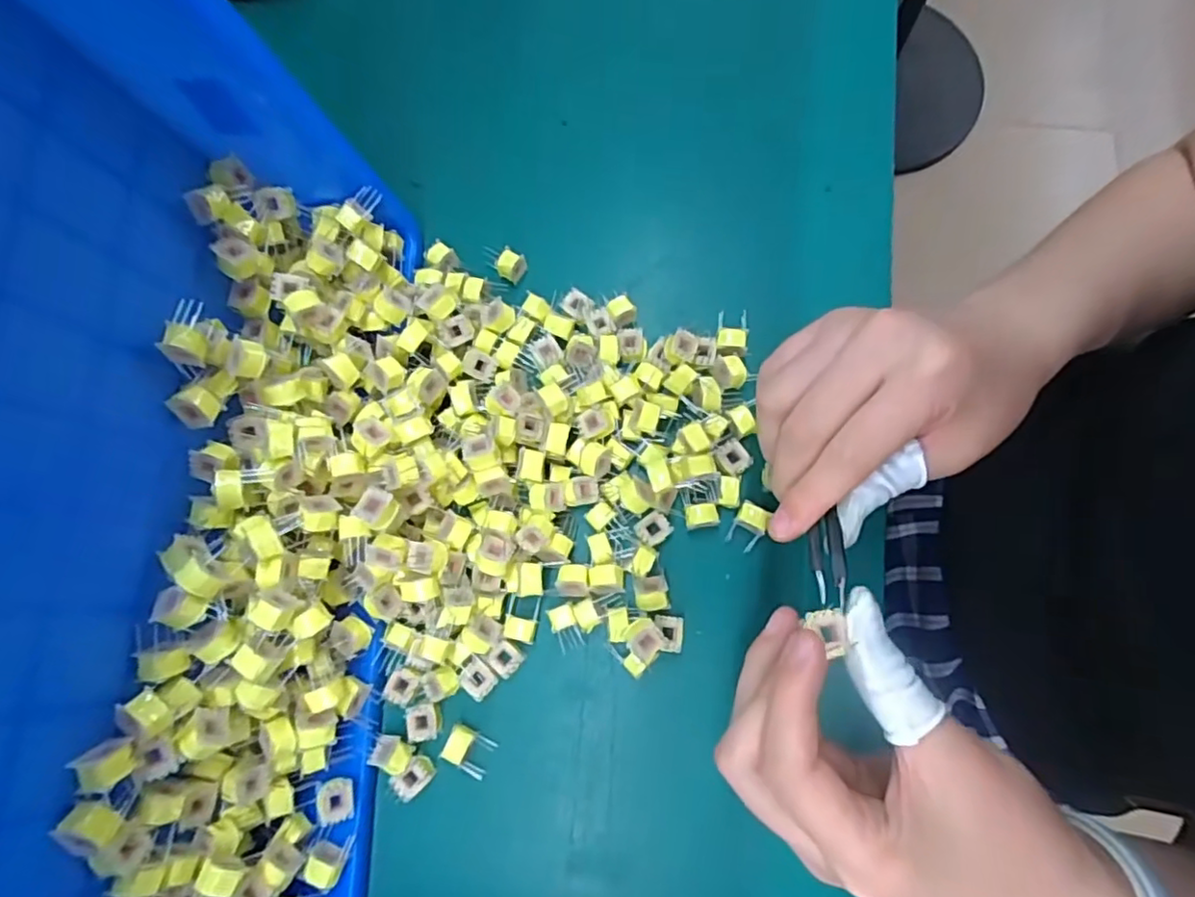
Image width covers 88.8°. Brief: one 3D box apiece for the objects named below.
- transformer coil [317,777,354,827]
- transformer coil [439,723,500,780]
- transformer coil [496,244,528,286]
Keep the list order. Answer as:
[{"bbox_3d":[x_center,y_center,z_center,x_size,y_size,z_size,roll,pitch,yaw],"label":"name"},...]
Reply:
[{"bbox_3d":[-0.118,0.158,0.274,0.015,0.009,0.018,-16,78,-2],"label":"transformer coil"},{"bbox_3d":[-0.062,0.144,0.289,0.024,0.010,0.018,26,80,7],"label":"transformer coil"},{"bbox_3d":[-0.048,-0.103,0.345,0.014,0.012,0.014,22,79,6],"label":"transformer coil"}]

